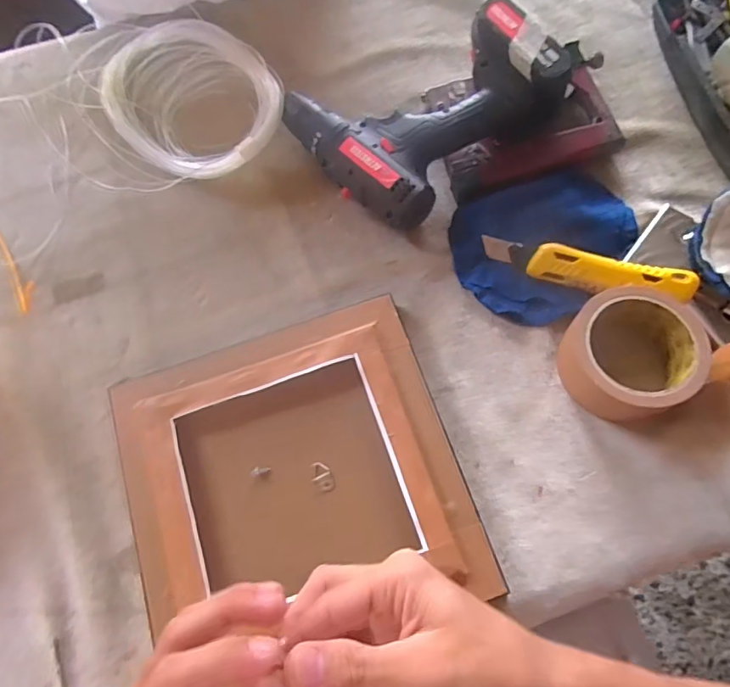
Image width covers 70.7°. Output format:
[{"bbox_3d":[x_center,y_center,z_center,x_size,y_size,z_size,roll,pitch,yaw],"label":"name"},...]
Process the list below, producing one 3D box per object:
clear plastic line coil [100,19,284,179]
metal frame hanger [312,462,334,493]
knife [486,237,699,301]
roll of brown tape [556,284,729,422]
[{"bbox_3d":[-0.178,-0.249,0.517,0.204,0.031,0.144,40,77,13],"label":"clear plastic line coil"},{"bbox_3d":[-0.033,0.105,0.405,0.016,0.005,0.024,-10,82,0],"label":"metal frame hanger"},{"bbox_3d":[0.185,-0.063,0.438,0.169,0.016,0.031,15,73,21],"label":"knife"},{"bbox_3d":[0.221,0.004,0.404,0.125,0.052,0.102,-23,73,-6],"label":"roll of brown tape"}]

